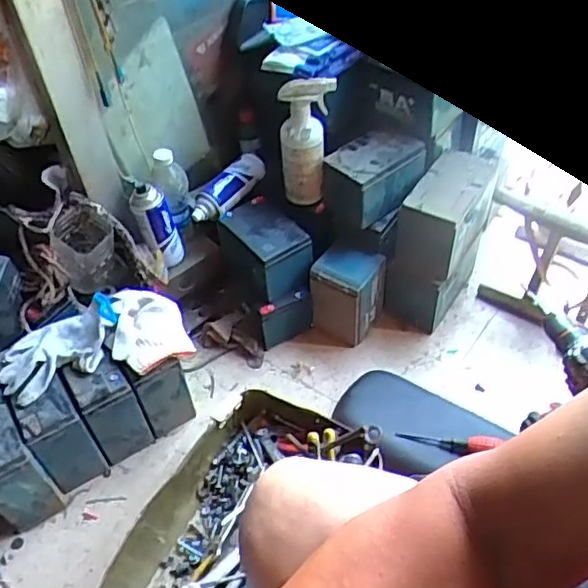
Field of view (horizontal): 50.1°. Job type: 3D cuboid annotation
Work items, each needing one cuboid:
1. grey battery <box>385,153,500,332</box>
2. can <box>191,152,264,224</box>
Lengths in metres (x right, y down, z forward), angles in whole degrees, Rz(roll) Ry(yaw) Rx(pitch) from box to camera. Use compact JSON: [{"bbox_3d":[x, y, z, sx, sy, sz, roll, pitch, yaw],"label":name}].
[{"bbox_3d":[0.242,-0.085,1.046,0.098,0.242,0.181,27,55,25],"label":"grey battery"},{"bbox_3d":[-0.118,-0.193,1.127,0.165,0.058,0.056,-45,58,-14],"label":"can"}]

